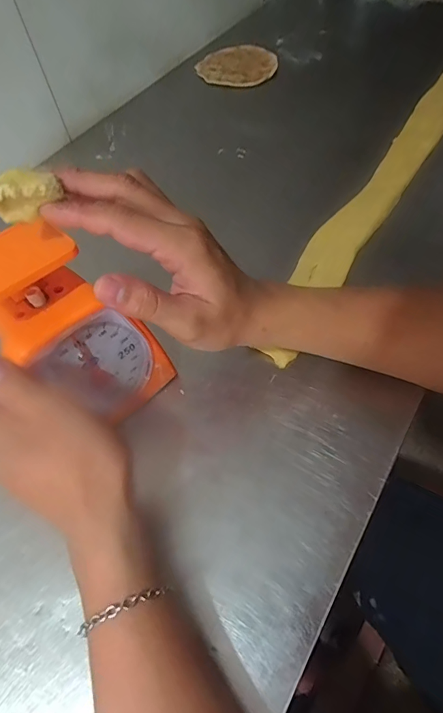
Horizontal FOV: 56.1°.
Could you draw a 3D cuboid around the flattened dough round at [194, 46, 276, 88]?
[{"bbox_3d":[0.030,-0.500,0.715,0.134,0.007,0.139,-2,58,3],"label":"flattened dough round"}]

